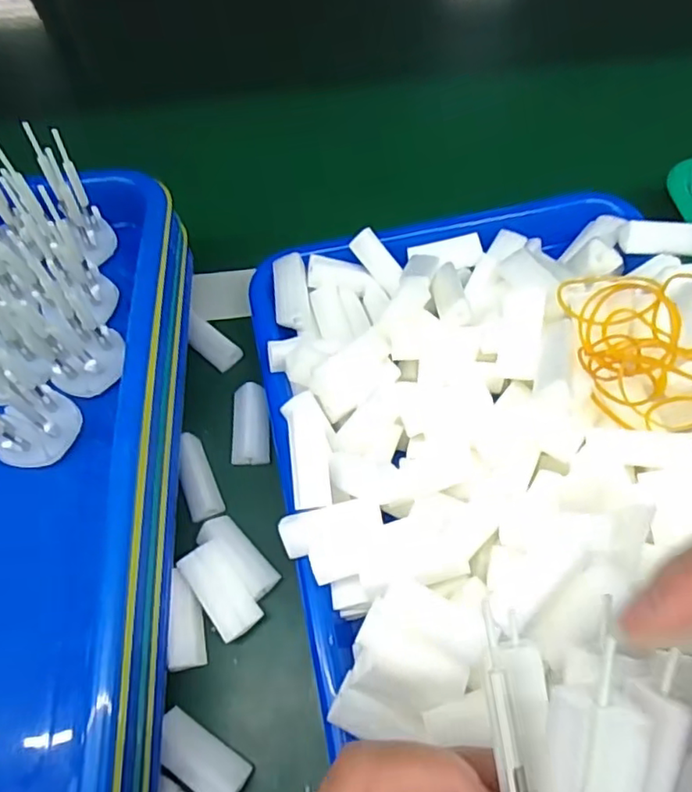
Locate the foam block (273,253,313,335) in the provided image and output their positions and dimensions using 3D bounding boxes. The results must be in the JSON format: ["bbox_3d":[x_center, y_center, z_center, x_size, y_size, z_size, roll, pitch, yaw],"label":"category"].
[{"bbox_3d":[-0.032,-0.061,0.358,0.019,0.012,0.048,-7,73,-1],"label":"foam block"}]

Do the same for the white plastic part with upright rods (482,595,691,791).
[{"bbox_3d":[0.059,0.092,0.160,0.046,0.035,0.065,4,90,17],"label":"white plastic part with upright rods"}]

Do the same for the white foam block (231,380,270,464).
[{"bbox_3d":[-0.054,0.016,0.341,0.021,0.012,0.046,-4,61,0],"label":"white foam block"}]

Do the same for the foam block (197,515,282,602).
[{"bbox_3d":[-0.054,0.080,0.304,0.045,0.013,0.018,39,70,21],"label":"foam block"}]

